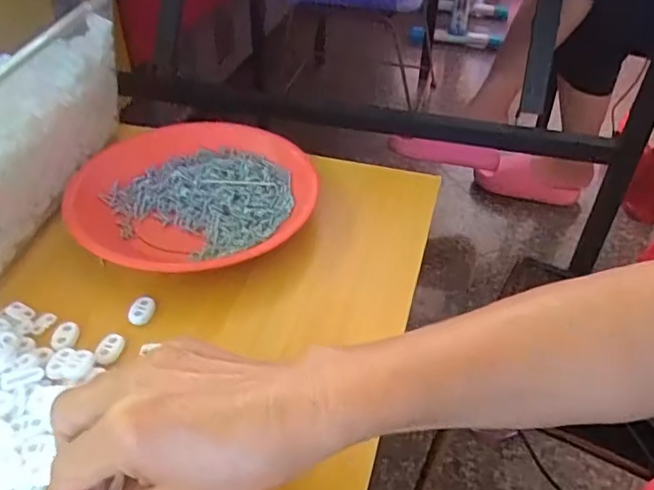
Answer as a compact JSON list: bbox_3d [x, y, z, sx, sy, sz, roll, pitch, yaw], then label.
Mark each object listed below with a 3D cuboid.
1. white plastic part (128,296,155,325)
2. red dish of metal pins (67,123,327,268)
[{"bbox_3d":[-0.129,0.045,0.411,0.016,0.008,0.019,0,40,-3],"label":"white plastic part"},{"bbox_3d":[-0.108,-0.041,0.490,0.193,0.030,0.182,1,40,-1],"label":"red dish of metal pins"}]

